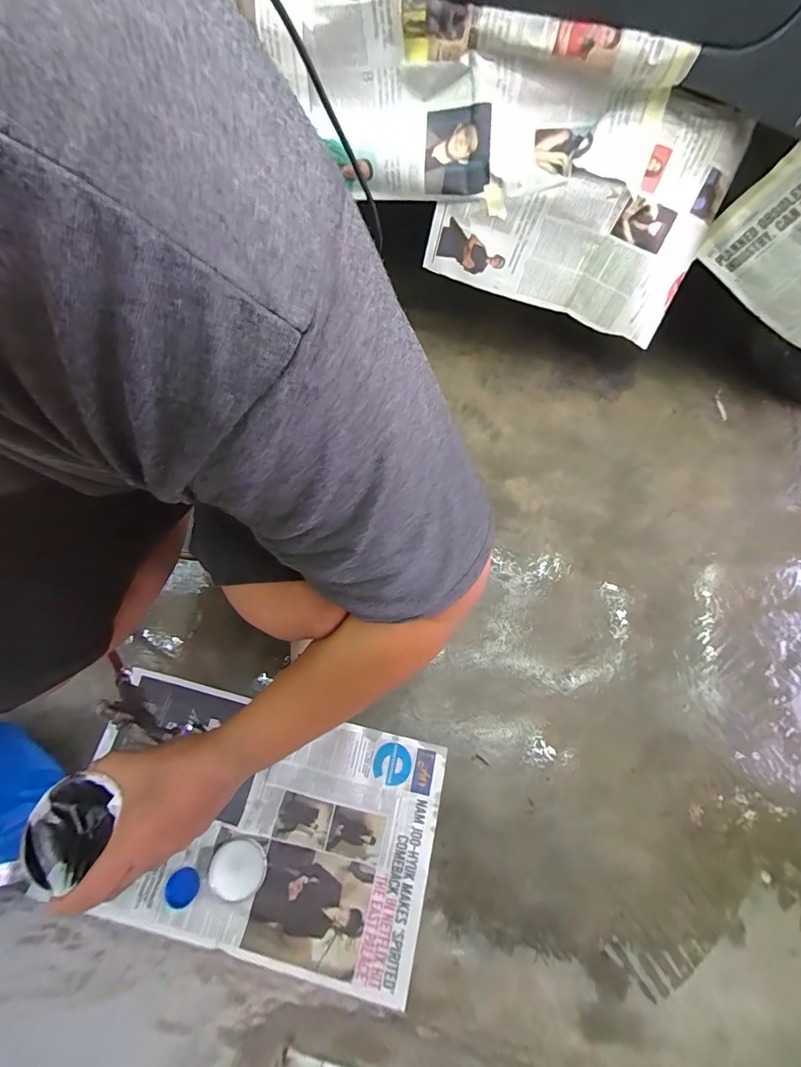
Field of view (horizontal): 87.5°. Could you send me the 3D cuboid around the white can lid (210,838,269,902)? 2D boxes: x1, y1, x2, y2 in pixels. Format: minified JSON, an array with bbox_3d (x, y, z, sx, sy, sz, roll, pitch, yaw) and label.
[{"bbox_3d":[-0.233,0.483,0.600,0.076,0.016,0.073,1,69,-3],"label":"white can lid"}]

